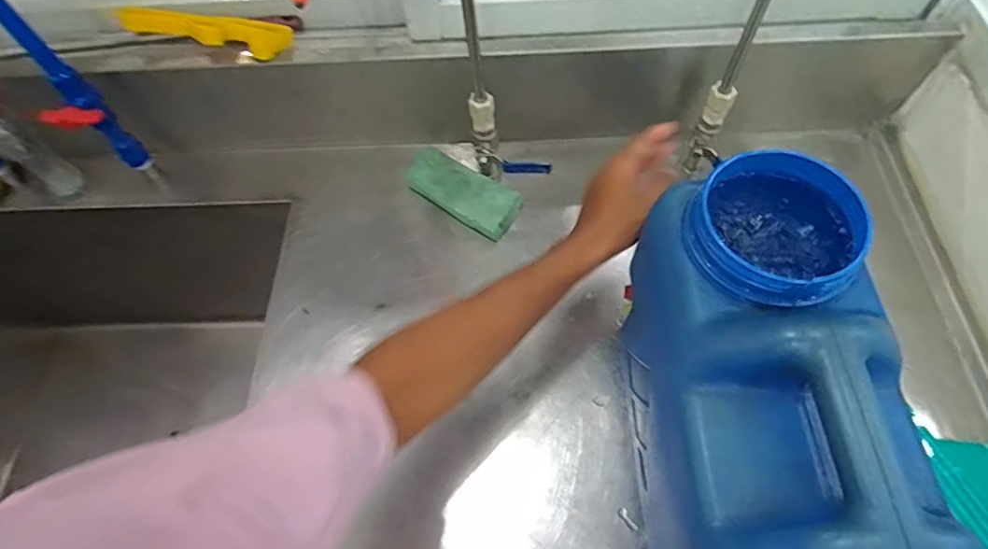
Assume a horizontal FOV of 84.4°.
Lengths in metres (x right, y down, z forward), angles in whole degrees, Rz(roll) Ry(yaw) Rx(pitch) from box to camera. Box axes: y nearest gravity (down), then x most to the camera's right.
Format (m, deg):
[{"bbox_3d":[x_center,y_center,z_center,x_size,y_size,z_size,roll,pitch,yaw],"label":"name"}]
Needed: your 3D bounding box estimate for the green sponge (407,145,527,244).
[{"bbox_3d":[-0.042,-0.107,0.699,0.153,0.028,0.070,34,68,19],"label":"green sponge"}]

